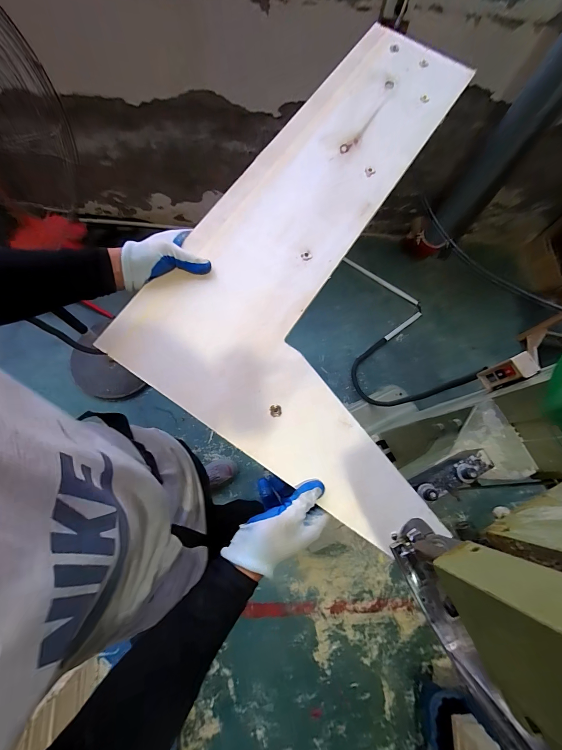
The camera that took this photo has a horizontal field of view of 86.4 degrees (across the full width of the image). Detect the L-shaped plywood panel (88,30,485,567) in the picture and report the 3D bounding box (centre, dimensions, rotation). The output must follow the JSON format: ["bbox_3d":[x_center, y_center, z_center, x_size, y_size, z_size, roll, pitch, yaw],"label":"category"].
[{"bbox_3d":[0.149,-0.214,0.479,0.474,0.014,0.755,34,79,6],"label":"L-shaped plywood panel"}]

